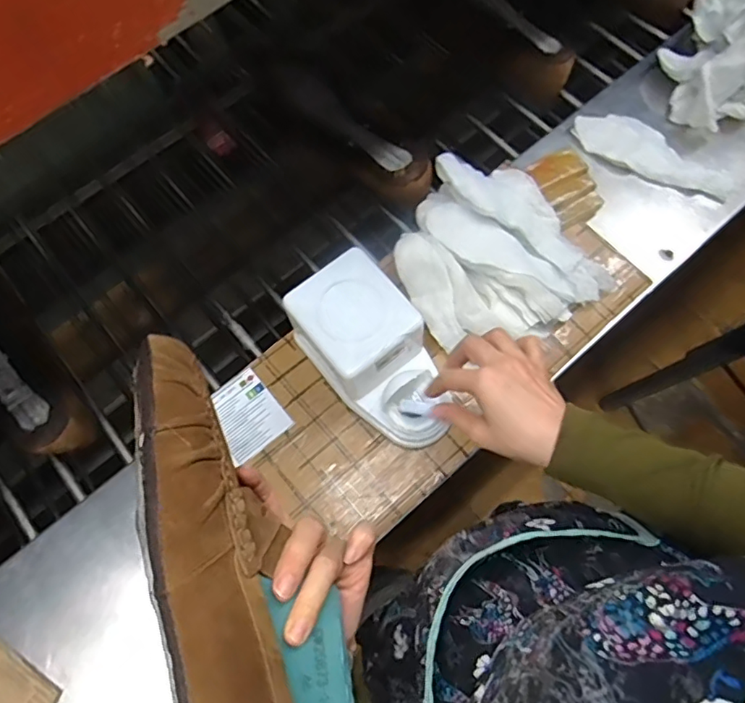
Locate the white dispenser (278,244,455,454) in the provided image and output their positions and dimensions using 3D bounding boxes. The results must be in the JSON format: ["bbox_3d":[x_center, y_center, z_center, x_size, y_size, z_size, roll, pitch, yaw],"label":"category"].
[{"bbox_3d":[0.007,0.004,0.547,0.104,0.099,0.181,-42,74,-12],"label":"white dispenser"}]

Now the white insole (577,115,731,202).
[{"bbox_3d":[0.357,-0.252,0.687,0.200,0.013,0.076,31,74,12],"label":"white insole"}]

